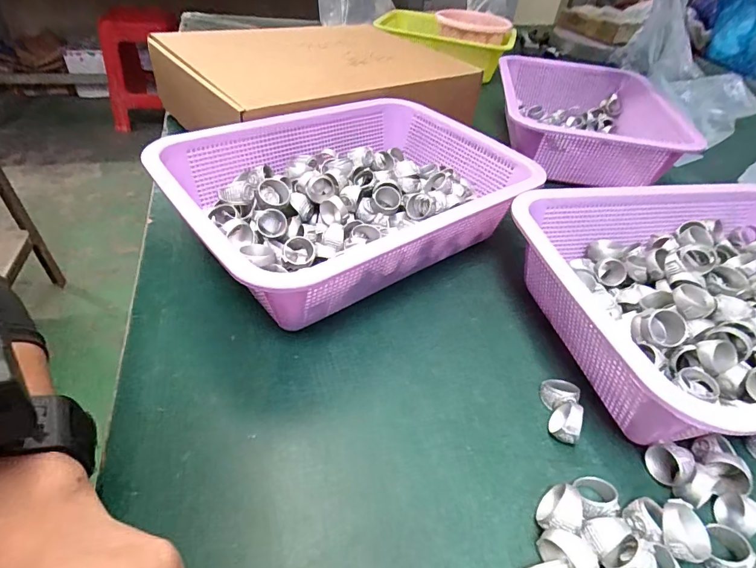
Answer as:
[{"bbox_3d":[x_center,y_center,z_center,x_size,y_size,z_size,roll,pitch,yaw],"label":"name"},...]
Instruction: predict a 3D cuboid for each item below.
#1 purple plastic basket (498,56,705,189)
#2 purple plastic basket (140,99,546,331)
[{"bbox_3d":[0.283,-0.237,0.611,0.222,0.073,0.293,11,42,6],"label":"purple plastic basket"},{"bbox_3d":[-0.021,-0.077,0.399,0.304,0.086,0.223,-26,50,-31],"label":"purple plastic basket"}]

